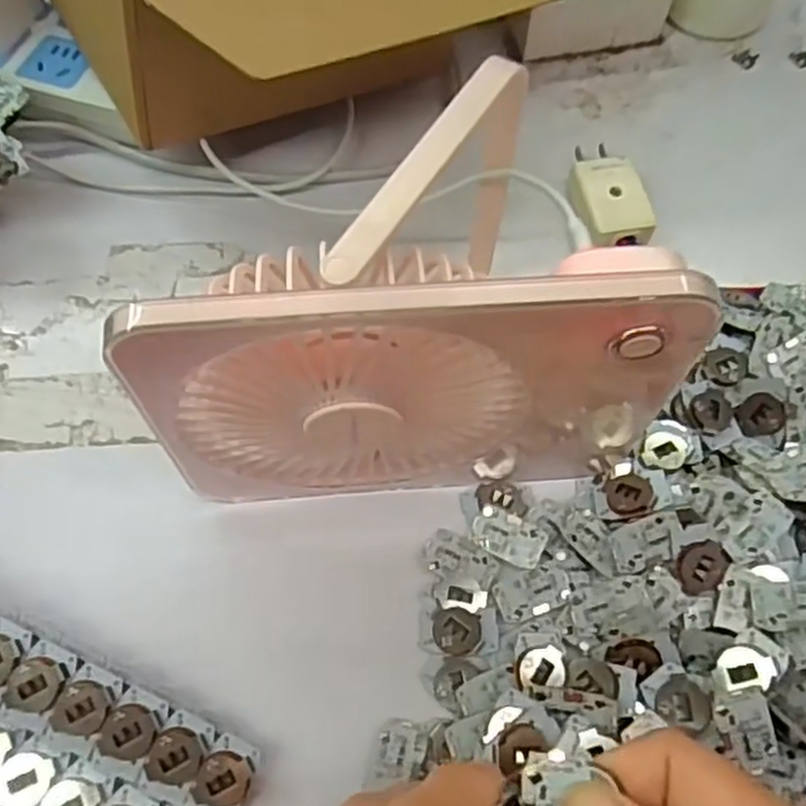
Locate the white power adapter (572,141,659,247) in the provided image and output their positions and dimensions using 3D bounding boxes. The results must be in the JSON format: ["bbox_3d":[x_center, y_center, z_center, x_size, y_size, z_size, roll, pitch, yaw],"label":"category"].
[{"bbox_3d":[0.101,-0.106,0.377,0.035,0.018,0.065,-10,65,-5],"label":"white power adapter"}]

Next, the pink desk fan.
[{"bbox_3d":[0.003,-0.033,0.273,0.174,0.134,0.094,-3,64,-2],"label":"pink desk fan"}]

